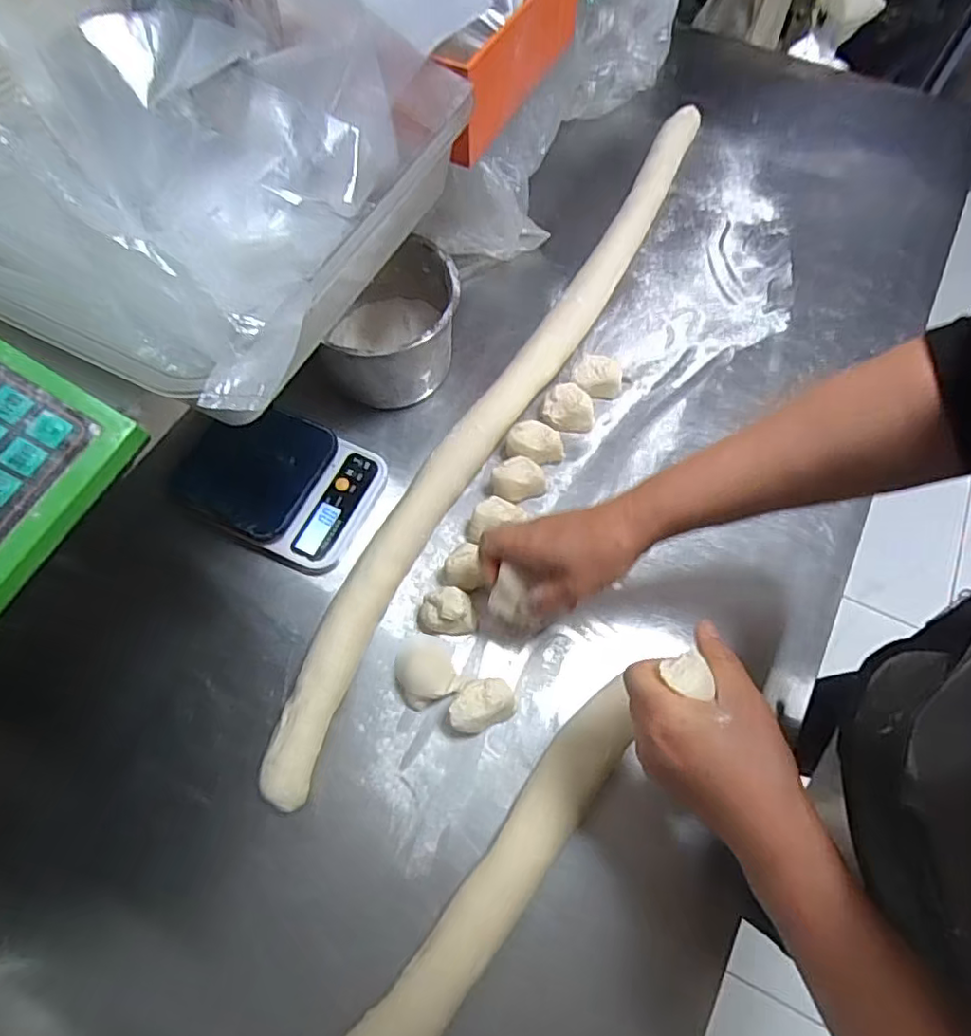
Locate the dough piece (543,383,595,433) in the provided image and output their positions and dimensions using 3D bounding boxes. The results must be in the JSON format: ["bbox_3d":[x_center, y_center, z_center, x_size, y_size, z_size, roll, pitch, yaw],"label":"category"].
[{"bbox_3d":[0.088,-0.115,0.645,0.050,0.033,0.038,2,65,2],"label":"dough piece"}]

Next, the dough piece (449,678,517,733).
[{"bbox_3d":[-0.003,0.155,0.507,0.054,0.034,0.035,-24,67,-10],"label":"dough piece"}]

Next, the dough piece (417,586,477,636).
[{"bbox_3d":[-0.035,0.083,0.542,0.051,0.046,0.033,-2,65,0],"label":"dough piece"}]

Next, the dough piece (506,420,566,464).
[{"bbox_3d":[0.051,-0.076,0.623,0.058,0.029,0.035,8,65,4],"label":"dough piece"}]

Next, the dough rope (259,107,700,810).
[{"bbox_3d":[0.038,-0.142,0.651,0.065,0.041,0.900,26,68,12],"label":"dough rope"}]

